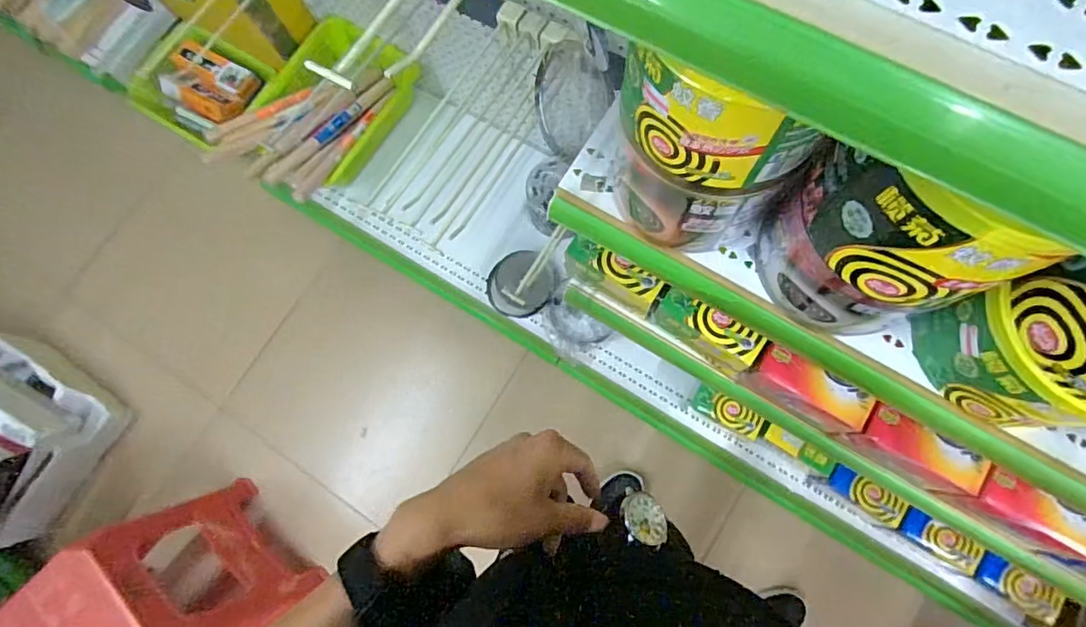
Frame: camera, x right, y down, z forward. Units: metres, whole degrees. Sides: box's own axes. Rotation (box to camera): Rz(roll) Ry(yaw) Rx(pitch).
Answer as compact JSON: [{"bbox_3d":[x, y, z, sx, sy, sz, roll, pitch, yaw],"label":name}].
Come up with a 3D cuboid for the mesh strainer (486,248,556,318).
[{"bbox_3d":[-0.052,-0.065,1.181,0.140,0.068,0.146,0,78,1],"label":"mesh strainer"}]

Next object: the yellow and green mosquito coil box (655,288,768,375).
[{"bbox_3d":[0.206,0.025,0.687,0.130,0.099,0.043,28,80,7],"label":"yellow and green mosquito coil box"}]

